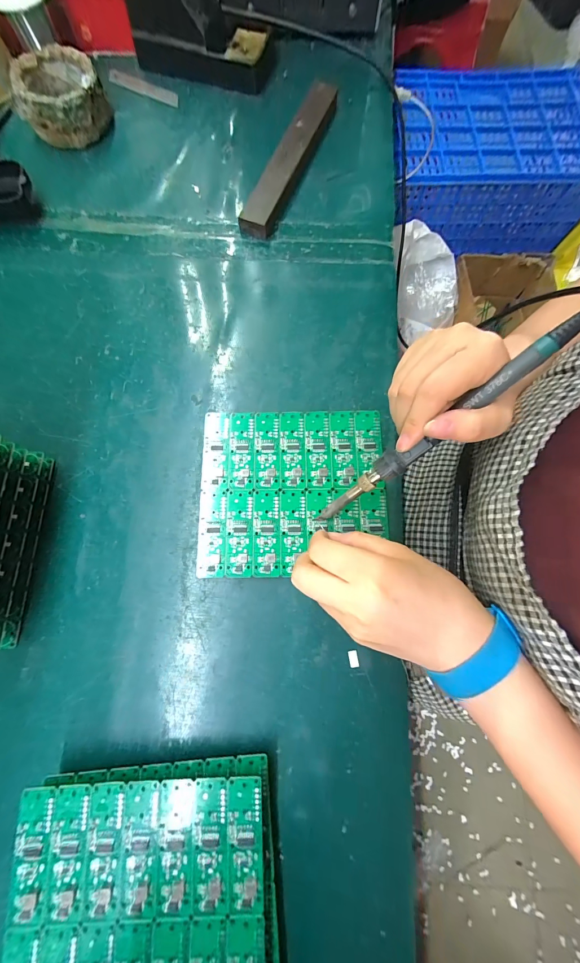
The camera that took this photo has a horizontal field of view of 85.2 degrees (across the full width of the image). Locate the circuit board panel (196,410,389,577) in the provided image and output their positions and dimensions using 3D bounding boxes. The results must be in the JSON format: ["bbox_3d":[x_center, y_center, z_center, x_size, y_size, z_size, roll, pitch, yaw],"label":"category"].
[{"bbox_3d":[0.002,0.005,0.260,0.149,0.004,0.135,-1,77,-1],"label":"circuit board panel"}]

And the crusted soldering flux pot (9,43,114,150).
[{"bbox_3d":[-0.245,-0.411,0.341,0.088,0.046,0.082,0,77,-1],"label":"crusted soldering flux pot"}]

